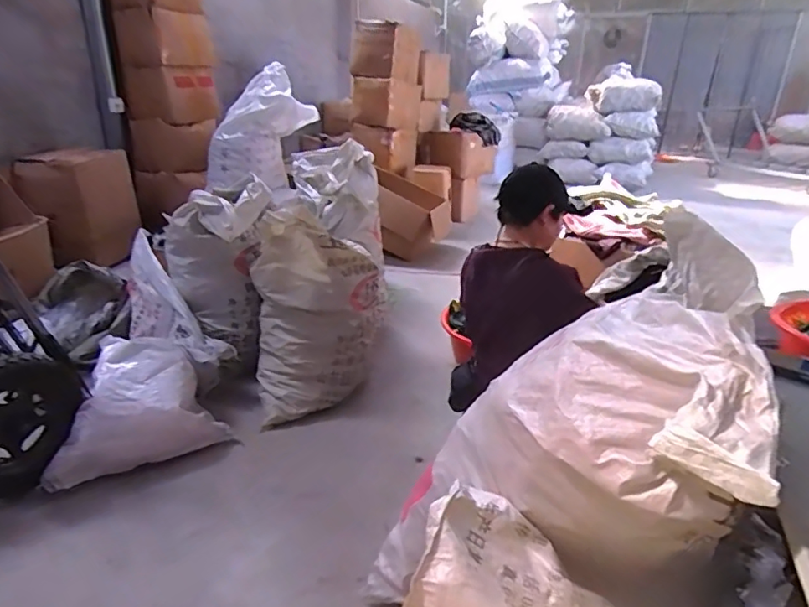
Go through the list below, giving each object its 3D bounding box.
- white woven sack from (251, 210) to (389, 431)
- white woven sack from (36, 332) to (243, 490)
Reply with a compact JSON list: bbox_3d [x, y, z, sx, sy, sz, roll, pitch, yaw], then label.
[{"bbox_3d":[-0.300,0.047,1.891,0.483,0.720,0.269,-5,23,-13],"label":"white woven sack"},{"bbox_3d":[-0.879,0.322,1.733,0.507,0.292,0.381,-9,25,-23],"label":"white woven sack"}]

